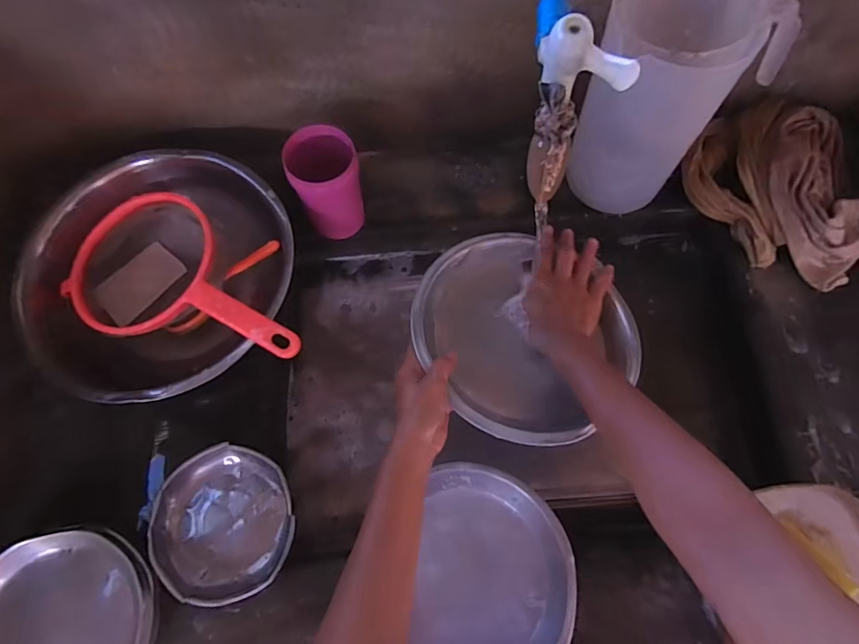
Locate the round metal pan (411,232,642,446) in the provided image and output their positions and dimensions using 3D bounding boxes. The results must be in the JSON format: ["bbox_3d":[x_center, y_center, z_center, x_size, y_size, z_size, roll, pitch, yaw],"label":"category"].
[{"bbox_3d":[0.093,0.014,0.511,0.224,0.051,0.205,0,71,0],"label":"round metal pan"}]

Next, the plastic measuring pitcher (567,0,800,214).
[{"bbox_3d":[0.270,-0.265,0.585,0.175,0.260,0.143,36,76,13],"label":"plastic measuring pitcher"}]

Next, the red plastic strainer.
[{"bbox_3d":[-0.279,-0.034,0.601,0.320,0.097,0.180,23,72,24],"label":"red plastic strainer"}]

